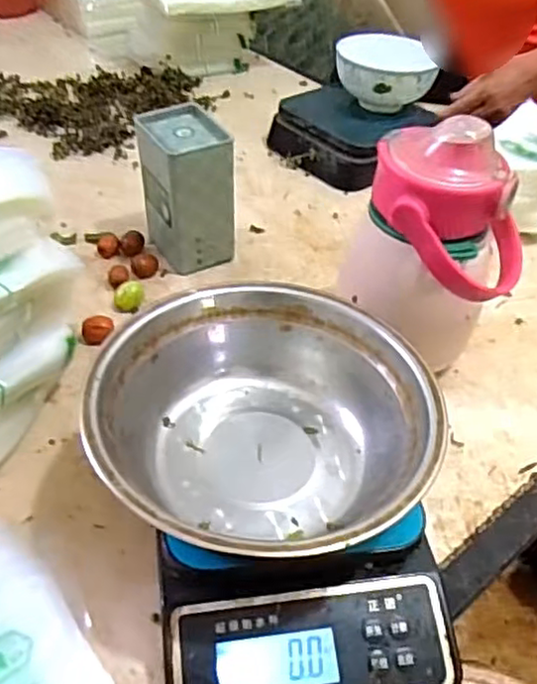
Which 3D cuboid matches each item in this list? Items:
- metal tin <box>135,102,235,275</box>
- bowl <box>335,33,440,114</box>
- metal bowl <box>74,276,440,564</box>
[{"bbox_3d":[-0.077,-0.135,0.605,0.063,0.119,0.086,-20,48,-25],"label":"metal tin"},{"bbox_3d":[0.135,-0.313,0.779,0.116,0.069,0.102,5,42,-1],"label":"bowl"},{"bbox_3d":[-0.003,0.050,0.379,0.181,0.058,0.181,3,42,-3],"label":"metal bowl"}]

